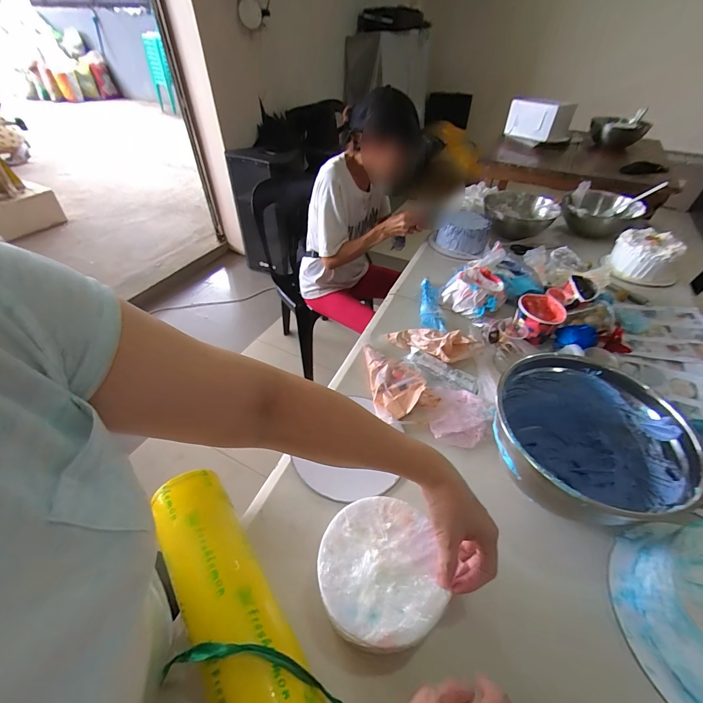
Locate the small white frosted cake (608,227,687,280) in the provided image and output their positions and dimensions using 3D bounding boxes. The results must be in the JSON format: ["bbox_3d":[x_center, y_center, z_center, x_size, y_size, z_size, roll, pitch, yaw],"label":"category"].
[{"bbox_3d":[0.810,-0.266,0.958,0.152,0.098,0.111,35,53,29],"label":"small white frosted cake"}]

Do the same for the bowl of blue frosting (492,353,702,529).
[{"bbox_3d":[0.325,0.129,0.510,0.231,0.127,0.230,1,44,-1],"label":"bowl of blue frosting"}]

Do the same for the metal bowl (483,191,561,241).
[{"bbox_3d":[0.561,-0.459,1.161,0.232,0.095,0.199,20,47,18],"label":"metal bowl"}]

